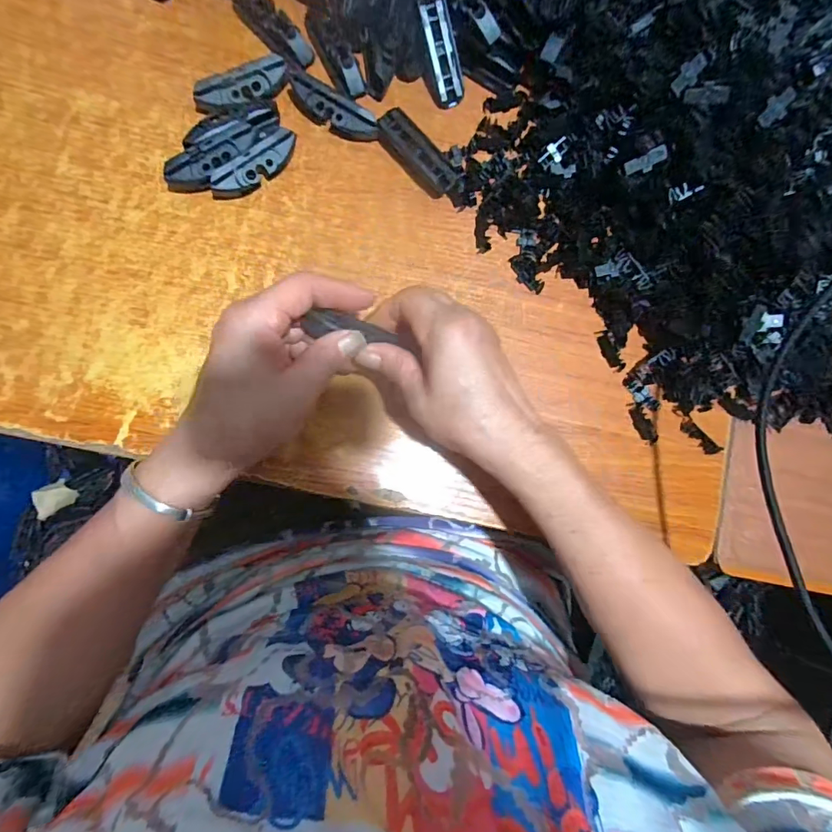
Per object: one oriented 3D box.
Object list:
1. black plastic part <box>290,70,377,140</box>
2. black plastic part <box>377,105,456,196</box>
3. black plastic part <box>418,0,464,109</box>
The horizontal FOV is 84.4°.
[{"bbox_3d":[-0.064,-0.228,0.344,0.072,0.021,0.023,33,84,-3],"label":"black plastic part"},{"bbox_3d":[0.001,-0.200,0.351,0.025,0.016,0.068,-43,92,-7],"label":"black plastic part"},{"bbox_3d":[0.018,-0.273,0.344,0.025,0.010,0.072,-19,116,-7],"label":"black plastic part"}]

